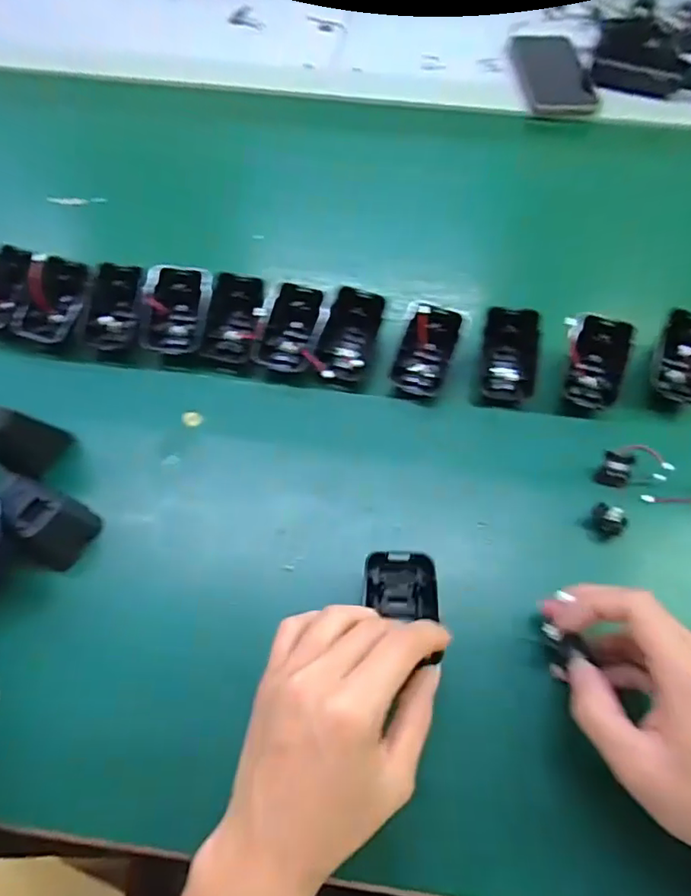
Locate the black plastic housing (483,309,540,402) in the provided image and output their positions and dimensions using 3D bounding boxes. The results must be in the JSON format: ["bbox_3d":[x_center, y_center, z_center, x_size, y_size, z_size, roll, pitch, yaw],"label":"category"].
[{"bbox_3d":[0.125,-0.070,0.437,0.044,0.021,0.073,9,96,-3],"label":"black plastic housing"}]

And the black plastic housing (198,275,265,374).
[{"bbox_3d":[-0.087,-0.098,0.447,0.047,0.021,0.075,9,95,9],"label":"black plastic housing"}]

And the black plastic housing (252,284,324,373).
[{"bbox_3d":[-0.043,-0.092,0.442,0.040,0.033,0.064,15,61,8],"label":"black plastic housing"}]

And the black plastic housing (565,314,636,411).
[{"bbox_3d":[0.189,-0.064,0.432,0.043,0.022,0.072,18,88,10],"label":"black plastic housing"}]

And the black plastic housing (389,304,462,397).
[{"bbox_3d":[0.061,-0.075,0.434,0.043,0.037,0.064,17,60,9],"label":"black plastic housing"}]

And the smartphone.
[{"bbox_3d":[0.246,-0.445,0.670,0.080,0.016,0.157,-4,64,2],"label":"smartphone"}]

